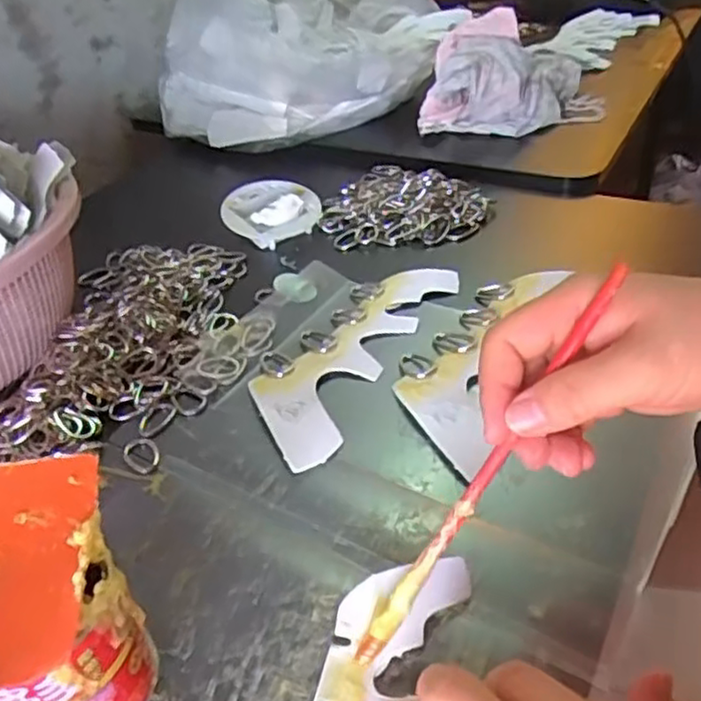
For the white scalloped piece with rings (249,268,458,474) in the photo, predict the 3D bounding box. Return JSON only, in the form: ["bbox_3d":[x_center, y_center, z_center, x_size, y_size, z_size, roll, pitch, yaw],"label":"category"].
[{"bbox_3d":[-0.002,-0.004,0.472,0.084,0.007,0.205,18,44,28],"label":"white scalloped piece with rings"}]

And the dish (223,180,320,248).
[{"bbox_3d":[-0.075,-0.125,0.617,0.073,0.031,0.072,-5,38,4],"label":"dish"}]

